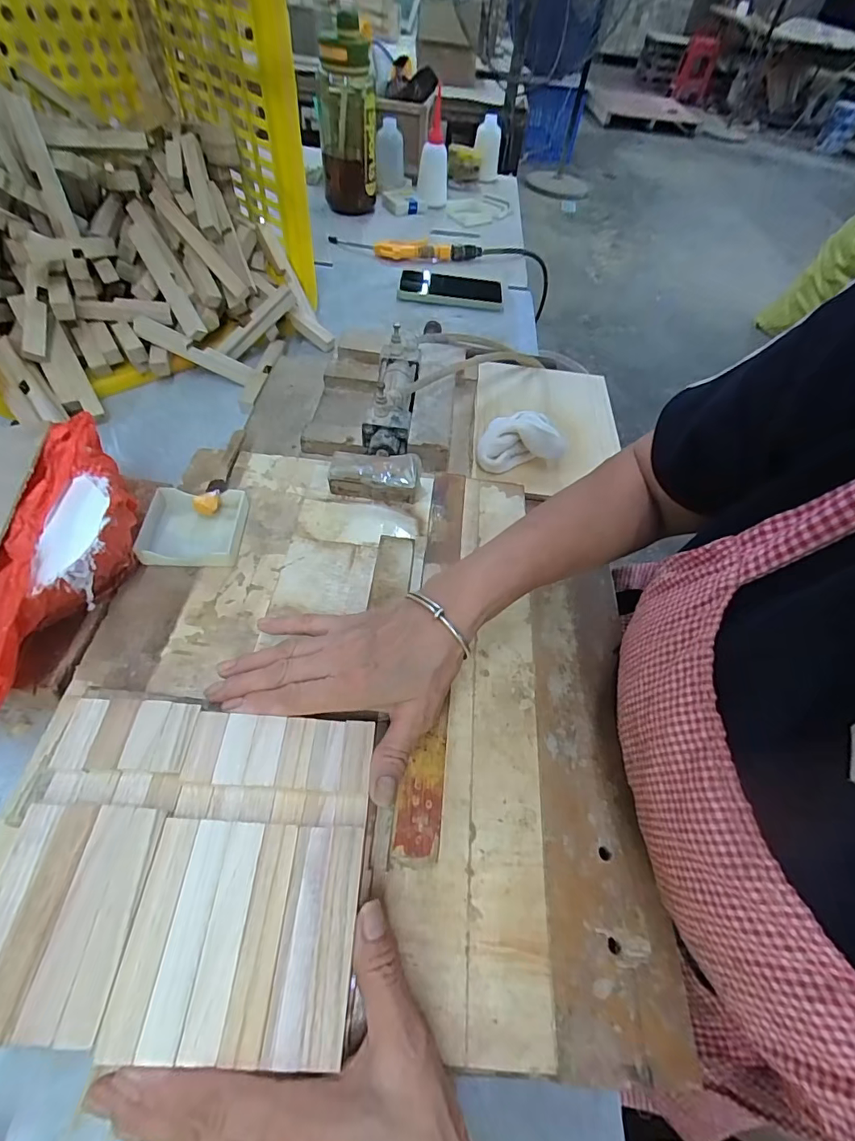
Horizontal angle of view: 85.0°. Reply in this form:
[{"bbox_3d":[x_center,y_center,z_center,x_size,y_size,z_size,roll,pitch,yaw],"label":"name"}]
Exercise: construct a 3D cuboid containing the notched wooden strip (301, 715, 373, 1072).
[{"bbox_3d":[-0.044,0.155,0.248,0.018,0.007,0.147,3,55,-1],"label":"notched wooden strip"}]

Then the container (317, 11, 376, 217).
[{"bbox_3d":[-0.144,-0.813,0.847,0.107,0.230,0.111,-1,55,-7],"label":"container"}]

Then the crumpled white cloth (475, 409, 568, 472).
[{"bbox_3d":[0.096,-0.138,0.497,0.089,0.050,0.058,-5,57,-7],"label":"crumpled white cloth"}]

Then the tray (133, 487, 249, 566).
[{"bbox_3d":[-0.198,-0.036,0.396,0.079,0.019,0.071,2,56,-2],"label":"tray"}]

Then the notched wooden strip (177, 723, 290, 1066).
[{"bbox_3d":[-0.097,0.153,0.245,0.017,0.009,0.144,3,55,-1],"label":"notched wooden strip"}]

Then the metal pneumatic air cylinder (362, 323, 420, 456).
[{"bbox_3d":[-0.036,-0.190,0.481,0.048,0.039,0.162,5,56,0],"label":"metal pneumatic air cylinder"}]

